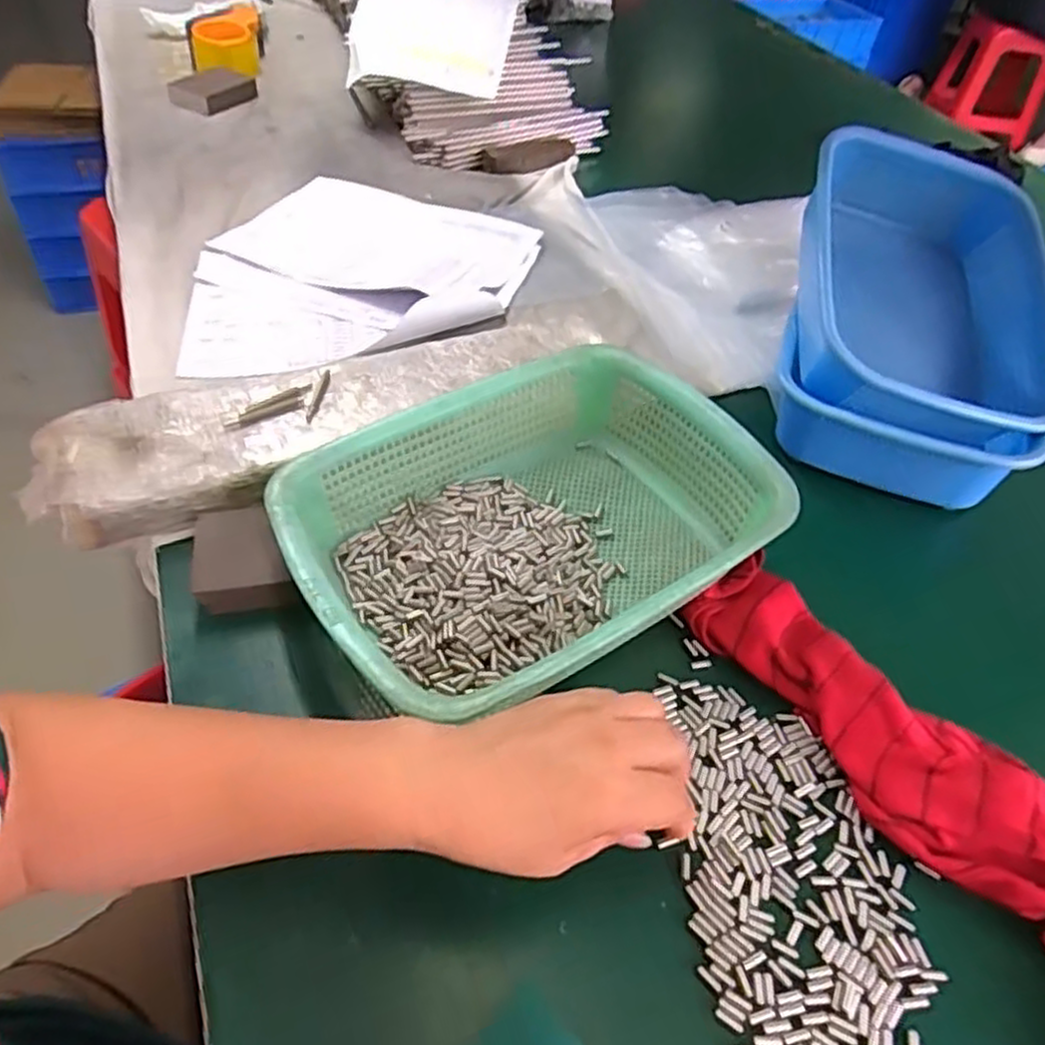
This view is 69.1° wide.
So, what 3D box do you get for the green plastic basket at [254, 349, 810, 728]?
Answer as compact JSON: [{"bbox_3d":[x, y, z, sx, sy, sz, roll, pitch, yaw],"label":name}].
[{"bbox_3d":[0.007,0.006,0.501,0.297,0.081,0.217,-24,54,-24],"label":"green plastic basket"}]

